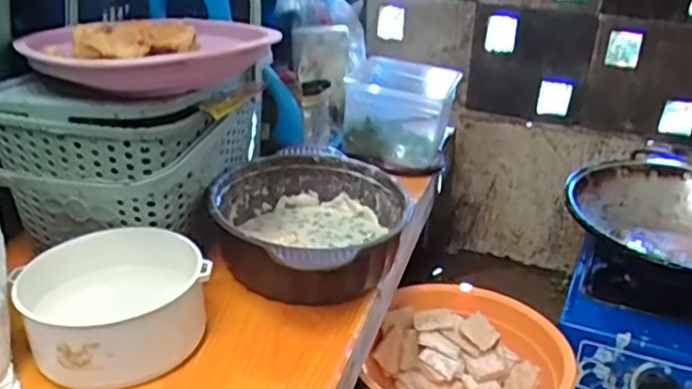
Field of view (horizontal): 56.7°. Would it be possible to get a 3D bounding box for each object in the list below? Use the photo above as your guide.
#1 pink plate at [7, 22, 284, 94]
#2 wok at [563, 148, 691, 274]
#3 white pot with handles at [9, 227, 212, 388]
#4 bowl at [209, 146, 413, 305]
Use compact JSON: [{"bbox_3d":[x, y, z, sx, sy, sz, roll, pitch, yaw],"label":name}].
[{"bbox_3d":[-0.196,-0.145,0.648,0.225,0.045,0.252,-11,27,-26],"label":"pink plate"},{"bbox_3d":[0.477,0.042,0.905,0.307,0.085,0.296,-20,32,-39],"label":"wok"},{"bbox_3d":[-0.200,0.097,0.565,0.145,0.074,0.137,1,24,-1],"label":"white pot with handles"},{"bbox_3d":[-0.039,0.035,0.692,0.204,0.088,0.210,1,24,-1],"label":"bowl"}]

